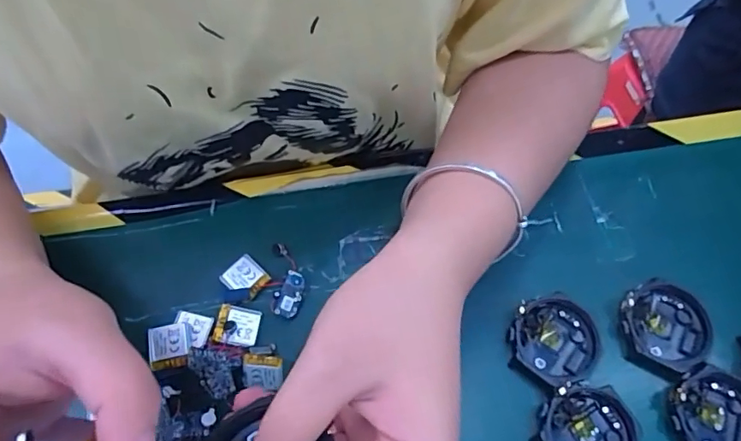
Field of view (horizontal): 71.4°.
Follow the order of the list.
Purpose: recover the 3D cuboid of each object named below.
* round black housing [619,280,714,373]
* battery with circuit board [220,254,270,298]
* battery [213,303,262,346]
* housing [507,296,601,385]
[{"bbox_3d":[0.173,0.061,0.302,0.048,0.009,0.051,0,67,-1],"label":"round black housing"},{"bbox_3d":[-0.075,0.034,0.308,0.024,0.004,0.021,42,72,15],"label":"battery with circuit board"},{"bbox_3d":[-0.075,0.059,0.291,0.024,0.007,0.022,11,68,-5],"label":"battery"},{"bbox_3d":[0.105,0.069,0.297,0.049,0.011,0.048,0,67,-1],"label":"housing"}]

